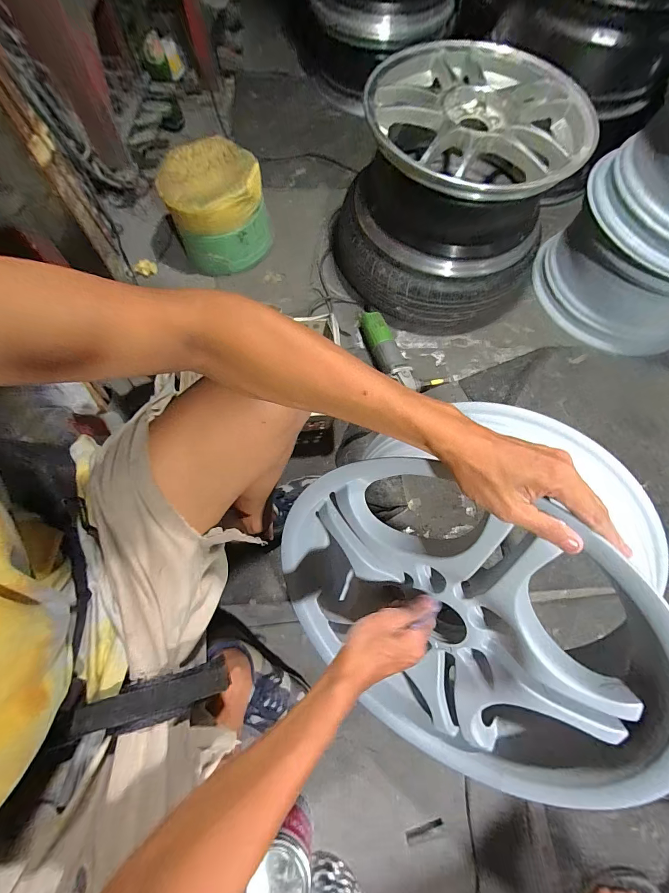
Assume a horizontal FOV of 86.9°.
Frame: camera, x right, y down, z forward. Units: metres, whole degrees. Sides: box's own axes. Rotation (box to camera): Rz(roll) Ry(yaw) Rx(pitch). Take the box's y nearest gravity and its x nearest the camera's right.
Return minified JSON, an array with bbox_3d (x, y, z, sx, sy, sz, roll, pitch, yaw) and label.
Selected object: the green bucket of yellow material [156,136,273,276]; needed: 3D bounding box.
[{"bbox_3d":[-0.312,-0.643,0.960,0.248,0.197,0.242,-16,69,-8],"label":"green bucket of yellow material"}]

